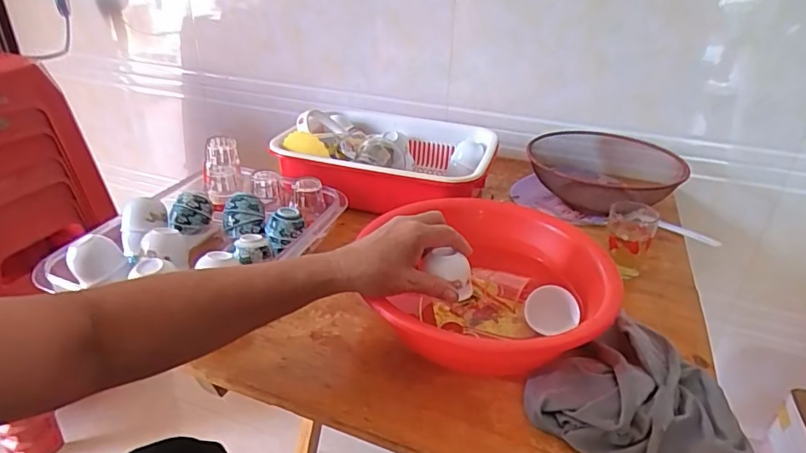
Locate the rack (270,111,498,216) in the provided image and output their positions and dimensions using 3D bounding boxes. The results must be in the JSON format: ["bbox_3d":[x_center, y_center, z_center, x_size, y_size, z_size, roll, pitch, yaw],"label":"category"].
[{"bbox_3d":[-0.022,-0.114,0.822,0.319,0.092,0.270,9,29,12],"label":"rack"}]

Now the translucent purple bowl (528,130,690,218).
[{"bbox_3d":[0.335,-0.083,0.856,0.239,0.090,0.188,14,31,21],"label":"translucent purple bowl"}]

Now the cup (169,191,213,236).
[{"bbox_3d":[-0.276,-0.020,0.668,0.049,0.043,0.050,-1,29,-6],"label":"cup"}]

